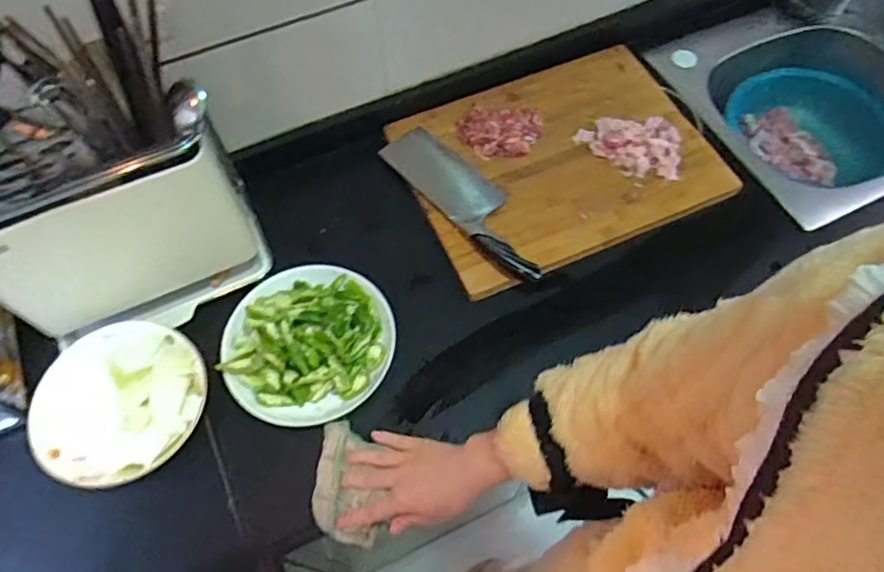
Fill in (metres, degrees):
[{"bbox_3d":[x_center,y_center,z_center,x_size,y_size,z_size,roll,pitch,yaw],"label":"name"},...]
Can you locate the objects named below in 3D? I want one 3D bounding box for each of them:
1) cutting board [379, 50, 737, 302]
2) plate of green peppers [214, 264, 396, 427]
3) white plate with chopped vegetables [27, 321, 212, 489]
[{"bbox_3d":[0.166,-0.180,0.828,0.406,0.033,0.295,-22,63,-10],"label":"cutting board"},{"bbox_3d":[-0.156,0.063,0.702,0.188,0.044,0.190,-1,62,1],"label":"plate of green peppers"},{"bbox_3d":[-0.355,0.121,0.653,0.185,0.038,0.173,-1,62,1],"label":"white plate with chopped vegetables"}]

